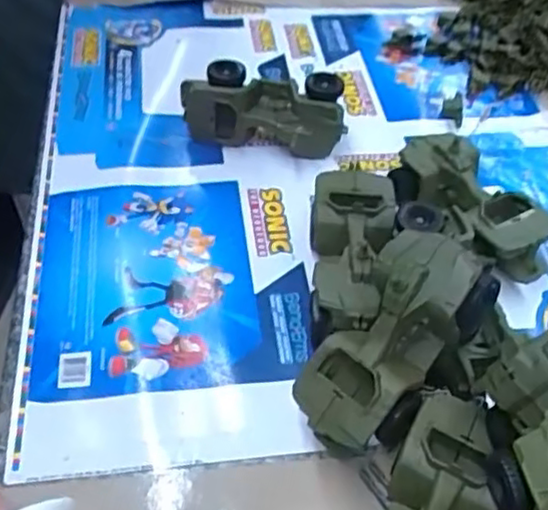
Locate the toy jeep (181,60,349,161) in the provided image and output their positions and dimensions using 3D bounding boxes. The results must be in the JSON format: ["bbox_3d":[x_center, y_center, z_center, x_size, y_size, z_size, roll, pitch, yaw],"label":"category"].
[{"bbox_3d":[-0.011,-0.168,0.789,0.186,0.080,0.077,14,49,9],"label":"toy jeep"}]

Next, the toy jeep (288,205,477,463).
[{"bbox_3d":[0.090,0.062,0.539,0.082,0.070,0.189,31,90,23],"label":"toy jeep"}]

